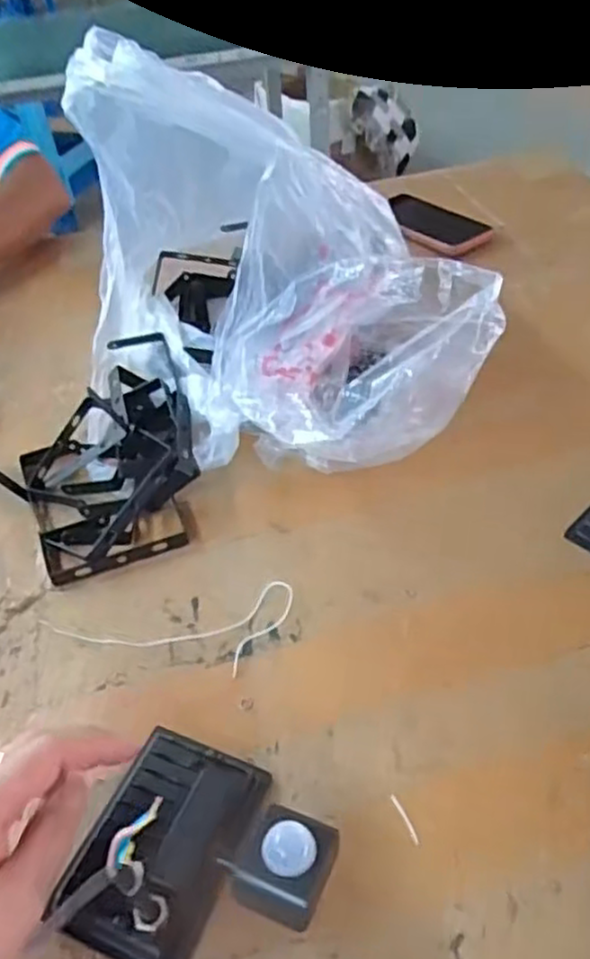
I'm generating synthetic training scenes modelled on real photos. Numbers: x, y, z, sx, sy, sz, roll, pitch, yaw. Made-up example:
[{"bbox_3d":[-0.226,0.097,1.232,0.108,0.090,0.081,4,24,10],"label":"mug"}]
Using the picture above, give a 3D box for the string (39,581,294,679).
[{"bbox_3d":[-0.084,0.101,0.466,0.169,0.014,0.060,-8,42,-3],"label":"string"}]

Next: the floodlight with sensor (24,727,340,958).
[{"bbox_3d":[-0.044,0.174,0.347,0.122,0.054,0.105,5,43,11],"label":"floodlight with sensor"}]

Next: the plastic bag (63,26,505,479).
[{"bbox_3d":[-0.015,-0.195,0.582,0.326,0.277,0.364,2,43,8],"label":"plastic bag"}]

